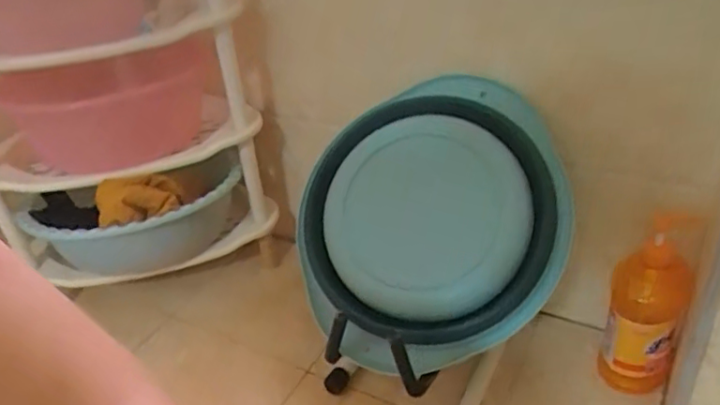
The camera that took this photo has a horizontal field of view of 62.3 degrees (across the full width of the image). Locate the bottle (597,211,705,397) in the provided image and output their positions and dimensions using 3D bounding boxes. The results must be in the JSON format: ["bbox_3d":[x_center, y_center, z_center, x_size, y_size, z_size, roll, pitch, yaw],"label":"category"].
[{"bbox_3d":[0.390,0.152,0.811,0.090,0.260,0.081,7,40,15],"label":"bottle"}]

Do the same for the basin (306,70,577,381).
[{"bbox_3d":[0.097,0.029,0.819,0.359,0.106,0.413,9,77,17],"label":"basin"}]

